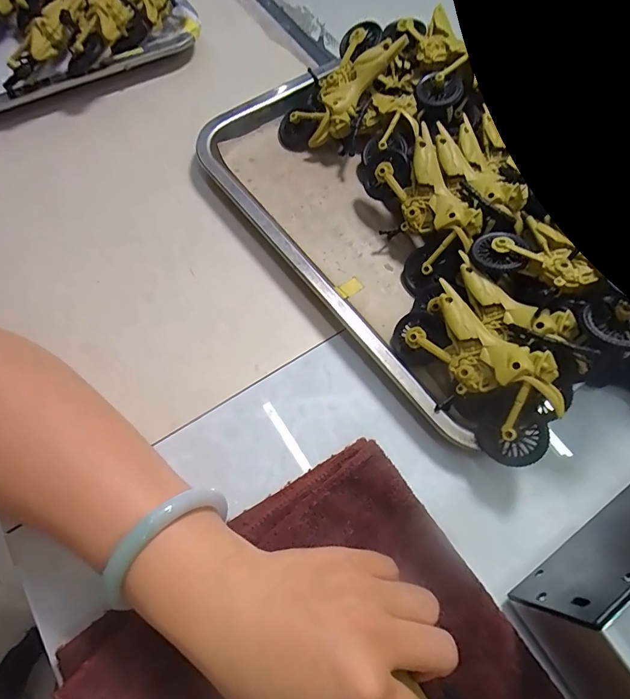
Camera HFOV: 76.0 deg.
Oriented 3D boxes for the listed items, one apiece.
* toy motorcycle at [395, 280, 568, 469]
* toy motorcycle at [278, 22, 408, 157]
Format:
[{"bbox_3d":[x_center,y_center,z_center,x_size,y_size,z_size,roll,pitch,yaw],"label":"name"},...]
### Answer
[{"bbox_3d":[0.103,0.012,0.259,0.030,0.063,0.117,-6,46,-50],"label":"toy motorcycle"},{"bbox_3d":[0.024,-0.228,0.353,0.074,0.060,0.113,29,70,8],"label":"toy motorcycle"}]

